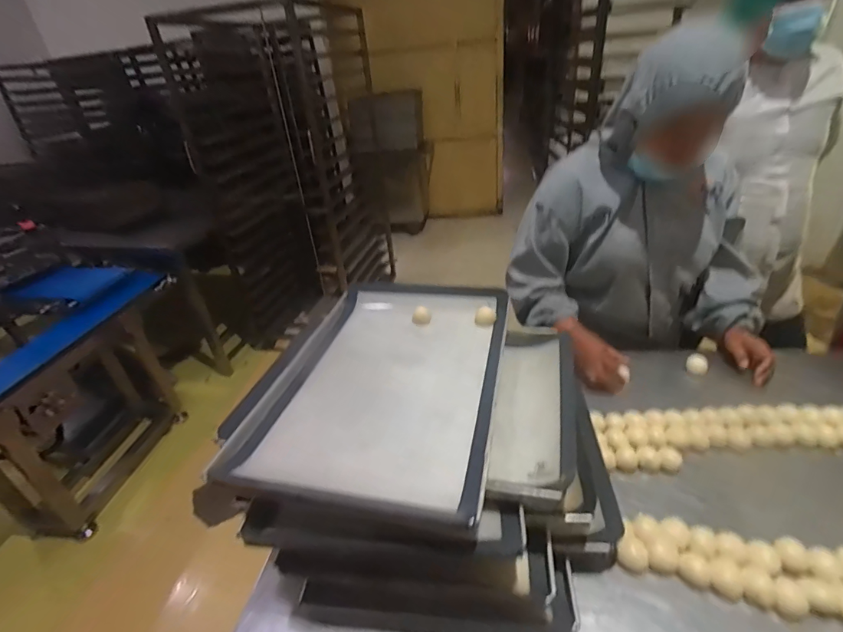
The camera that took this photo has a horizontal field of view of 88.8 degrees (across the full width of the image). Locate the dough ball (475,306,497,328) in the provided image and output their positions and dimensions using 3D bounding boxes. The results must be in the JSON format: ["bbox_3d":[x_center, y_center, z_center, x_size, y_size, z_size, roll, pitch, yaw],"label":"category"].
[{"bbox_3d":[0.133,0.001,0.899,0.043,0.030,0.034,-1,31,10],"label":"dough ball"}]

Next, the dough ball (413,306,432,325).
[{"bbox_3d":[0.001,0.000,0.935,0.041,0.027,0.037,-6,30,1],"label":"dough ball"}]

